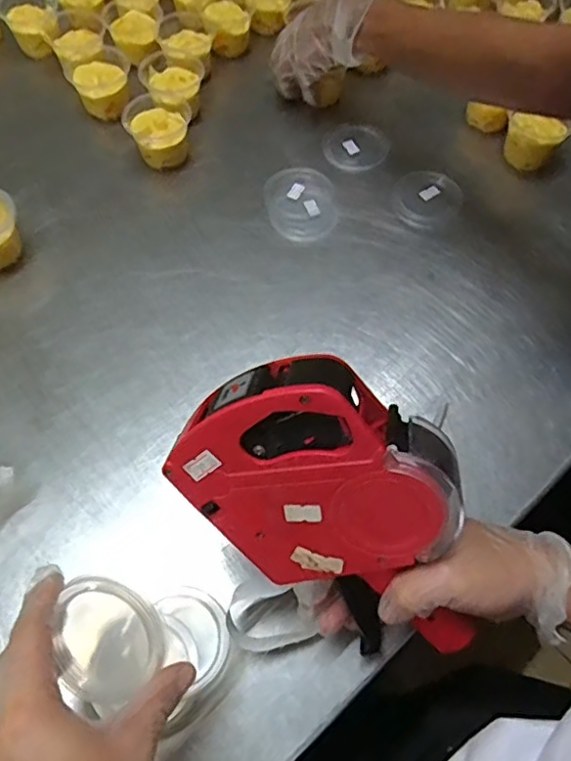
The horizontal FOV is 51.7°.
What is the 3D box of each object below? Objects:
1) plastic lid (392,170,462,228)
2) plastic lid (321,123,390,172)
[{"bbox_3d":[0.148,-0.192,0.618,0.067,0.007,0.073,0,63,-1],"label":"plastic lid"},{"bbox_3d":[0.079,-0.265,0.662,0.072,0.011,0.062,14,64,6],"label":"plastic lid"}]

